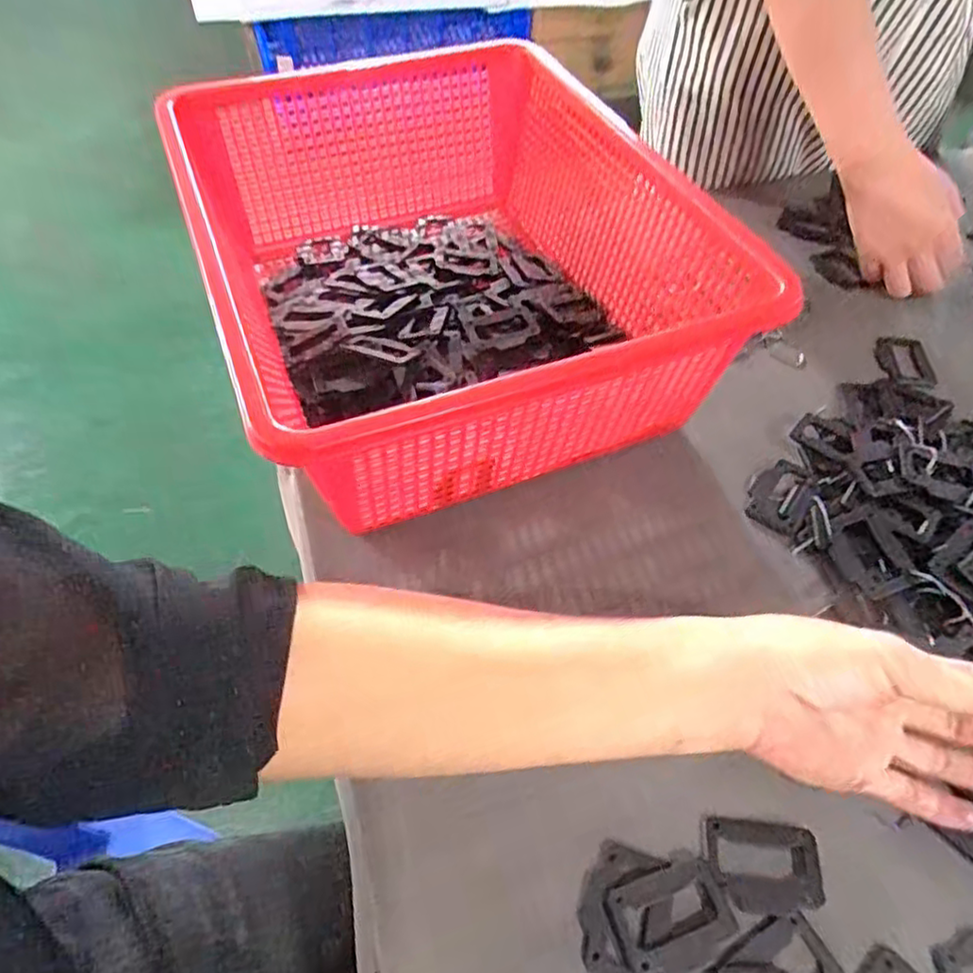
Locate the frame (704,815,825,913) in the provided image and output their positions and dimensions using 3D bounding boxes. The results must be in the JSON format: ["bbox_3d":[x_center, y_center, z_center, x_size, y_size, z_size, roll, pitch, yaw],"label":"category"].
[{"bbox_3d":[0.127,0.175,0.313,0.051,0.004,0.037,5,52,3],"label":"frame"}]

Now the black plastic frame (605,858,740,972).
[{"bbox_3d":[0.082,0.188,0.299,0.052,0.004,0.037,-16,55,-14],"label":"black plastic frame"}]

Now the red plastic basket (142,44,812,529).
[{"bbox_3d":[-0.034,-0.161,0.480,0.297,0.143,0.392,-18,55,-15],"label":"red plastic basket"}]

